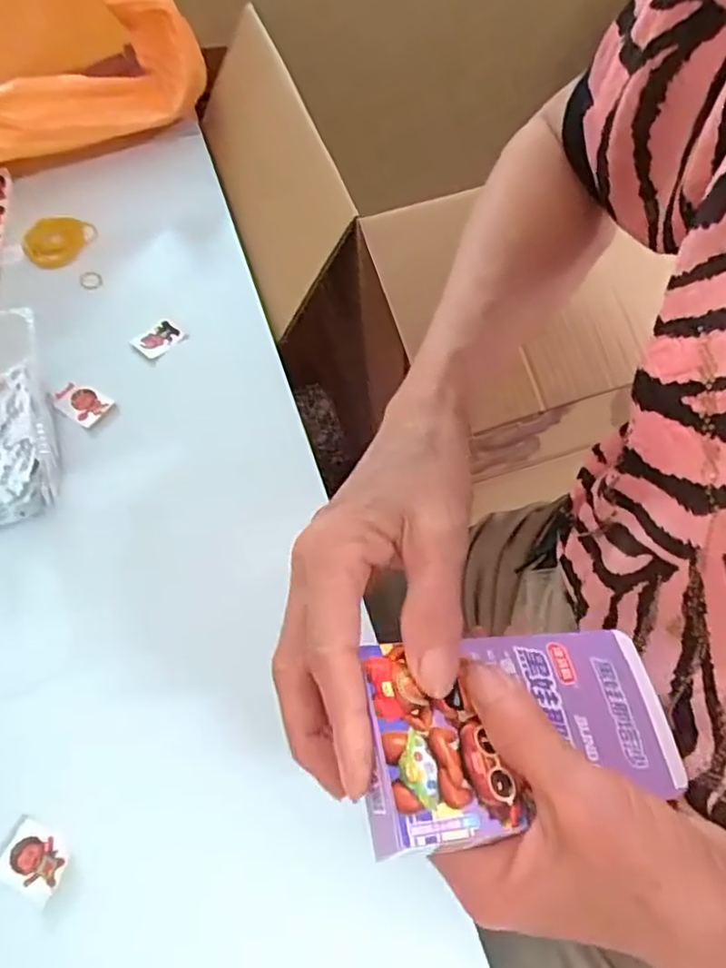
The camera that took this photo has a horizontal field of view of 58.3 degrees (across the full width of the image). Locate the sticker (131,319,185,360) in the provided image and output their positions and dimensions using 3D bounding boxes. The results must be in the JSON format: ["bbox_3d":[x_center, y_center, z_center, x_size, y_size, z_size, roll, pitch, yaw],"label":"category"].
[{"bbox_3d":[-0.171,-0.123,0.543,0.028,0.005,0.039,40,70,22],"label":"sticker"}]

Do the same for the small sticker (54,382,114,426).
[{"bbox_3d":[-0.220,-0.064,0.510,0.044,0.005,0.029,30,66,18],"label":"small sticker"}]

